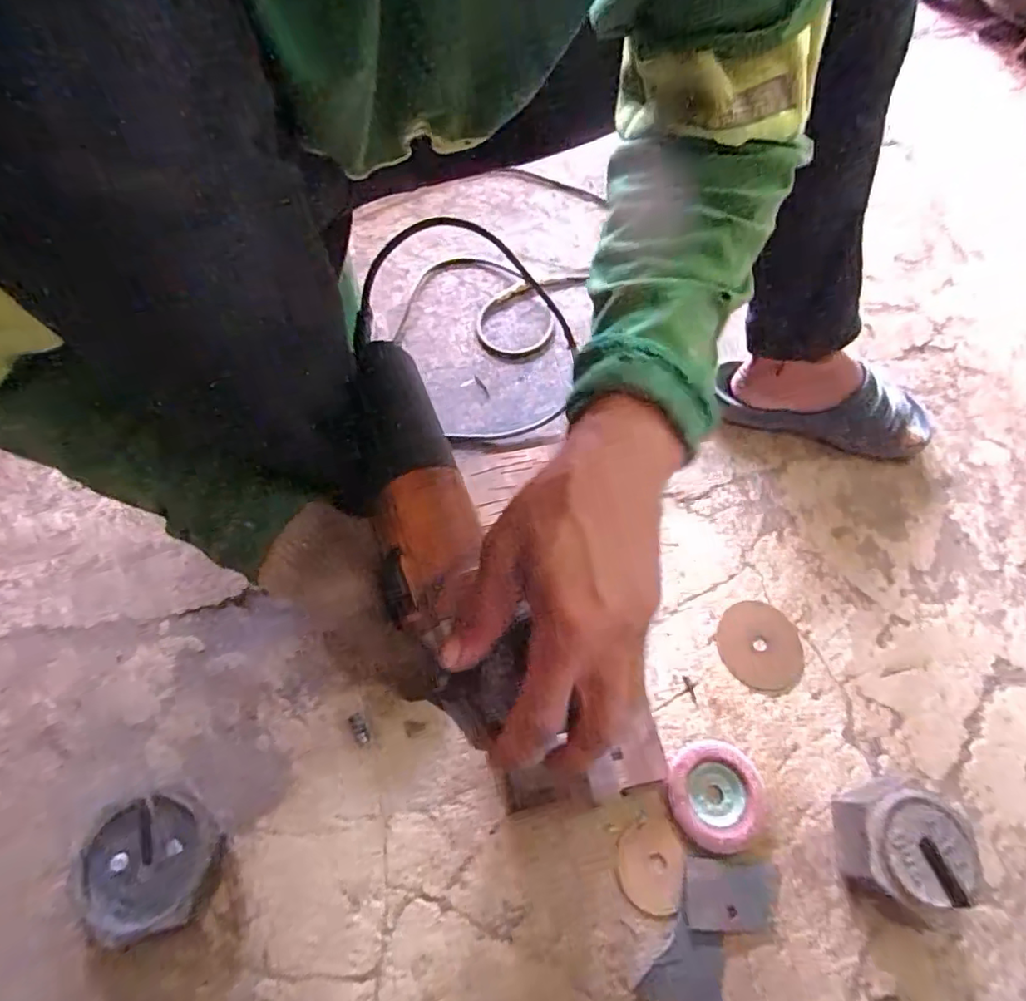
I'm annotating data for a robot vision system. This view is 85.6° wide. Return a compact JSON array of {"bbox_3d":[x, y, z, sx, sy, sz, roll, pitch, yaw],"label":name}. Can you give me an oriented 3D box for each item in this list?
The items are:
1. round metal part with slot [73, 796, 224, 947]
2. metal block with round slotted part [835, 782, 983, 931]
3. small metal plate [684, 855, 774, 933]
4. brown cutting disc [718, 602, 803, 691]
[{"bbox_3d":[-0.284,0.280,0.425,0.093,0.019,0.087,2,64,-3],"label":"round metal part with slot"},{"bbox_3d":[0.329,0.291,0.463,0.097,0.050,0.104,7,64,0],"label":"metal block with round slotted part"},{"bbox_3d":[0.180,0.327,0.459,0.077,0.004,0.049,8,65,-7],"label":"small metal plate"},{"bbox_3d":[0.250,0.145,0.562,0.084,0.005,0.085,2,64,-3],"label":"brown cutting disc"}]

